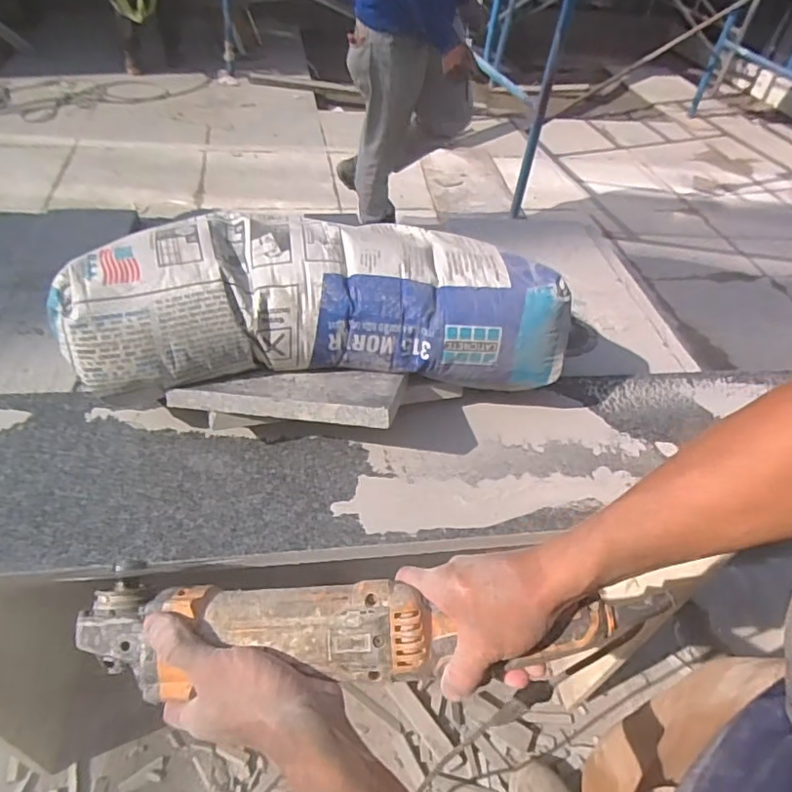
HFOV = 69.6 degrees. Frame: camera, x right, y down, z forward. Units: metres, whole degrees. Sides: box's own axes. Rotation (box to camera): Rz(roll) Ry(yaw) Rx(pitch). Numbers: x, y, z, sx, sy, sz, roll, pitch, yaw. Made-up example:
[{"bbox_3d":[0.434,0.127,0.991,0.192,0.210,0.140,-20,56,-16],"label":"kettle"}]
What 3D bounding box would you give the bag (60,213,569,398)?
[{"bbox_3d":[-0.069,-0.097,0.561,0.462,0.113,0.192,-3,46,-10],"label":"bag"}]

